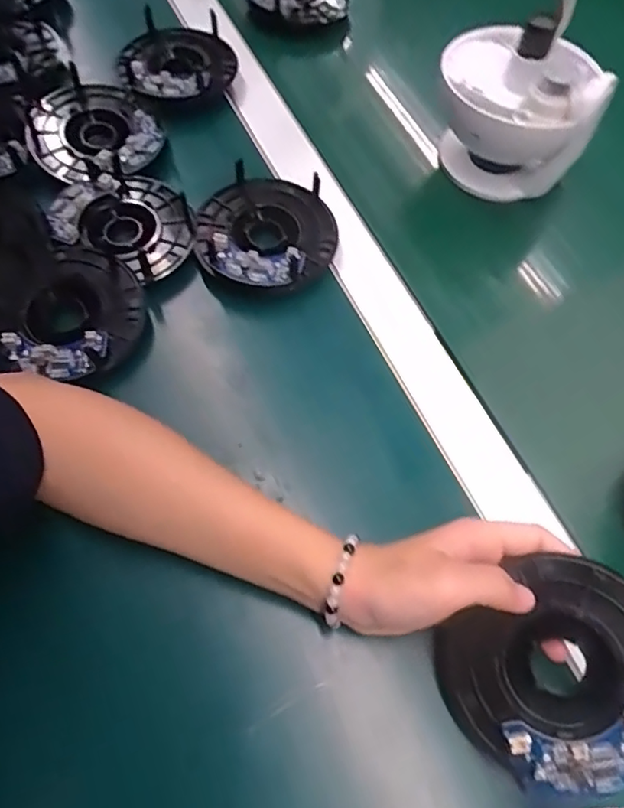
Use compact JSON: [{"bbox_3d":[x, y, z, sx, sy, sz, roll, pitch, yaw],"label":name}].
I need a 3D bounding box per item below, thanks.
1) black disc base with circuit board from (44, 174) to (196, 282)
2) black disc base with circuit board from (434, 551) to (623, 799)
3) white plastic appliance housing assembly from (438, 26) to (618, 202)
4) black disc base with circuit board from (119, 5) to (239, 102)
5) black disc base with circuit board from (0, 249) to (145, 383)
[{"bbox_3d":[-0.134,-0.133,0.436,0.098,0.022,0.081,20,60,8],"label":"black disc base with circuit board"},{"bbox_3d":[0.118,0.128,0.283,0.103,0.014,0.094,-42,63,6],"label":"black disc base with circuit board"},{"bbox_3d":[0.149,-0.227,0.462,0.108,0.097,0.103,0,63,-2],"label":"white plastic appliance housing assembly"},{"bbox_3d":[-0.117,-0.297,0.520,0.097,0.037,0.098,-10,60,-9],"label":"black disc base with circuit board"},{"bbox_3d":[-0.163,-0.060,0.397,0.096,0.017,0.094,10,59,2],"label":"black disc base with circuit board"}]

